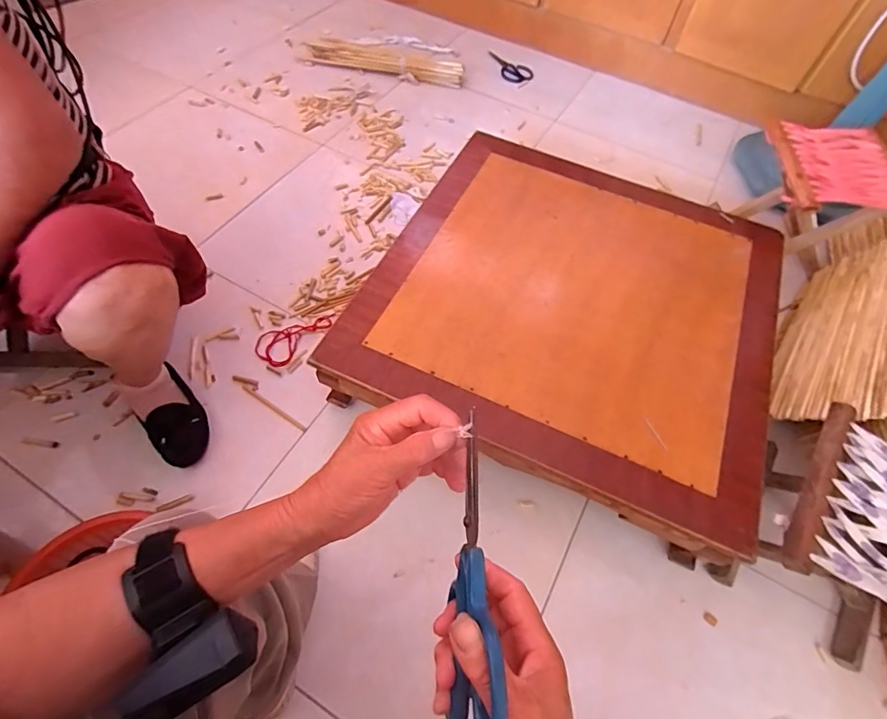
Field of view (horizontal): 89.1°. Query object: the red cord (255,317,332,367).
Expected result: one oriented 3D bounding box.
[{"bbox_3d":[-0.310,-0.051,0.929,0.083,0.012,0.156,41,66,16],"label":"red cord"}]

